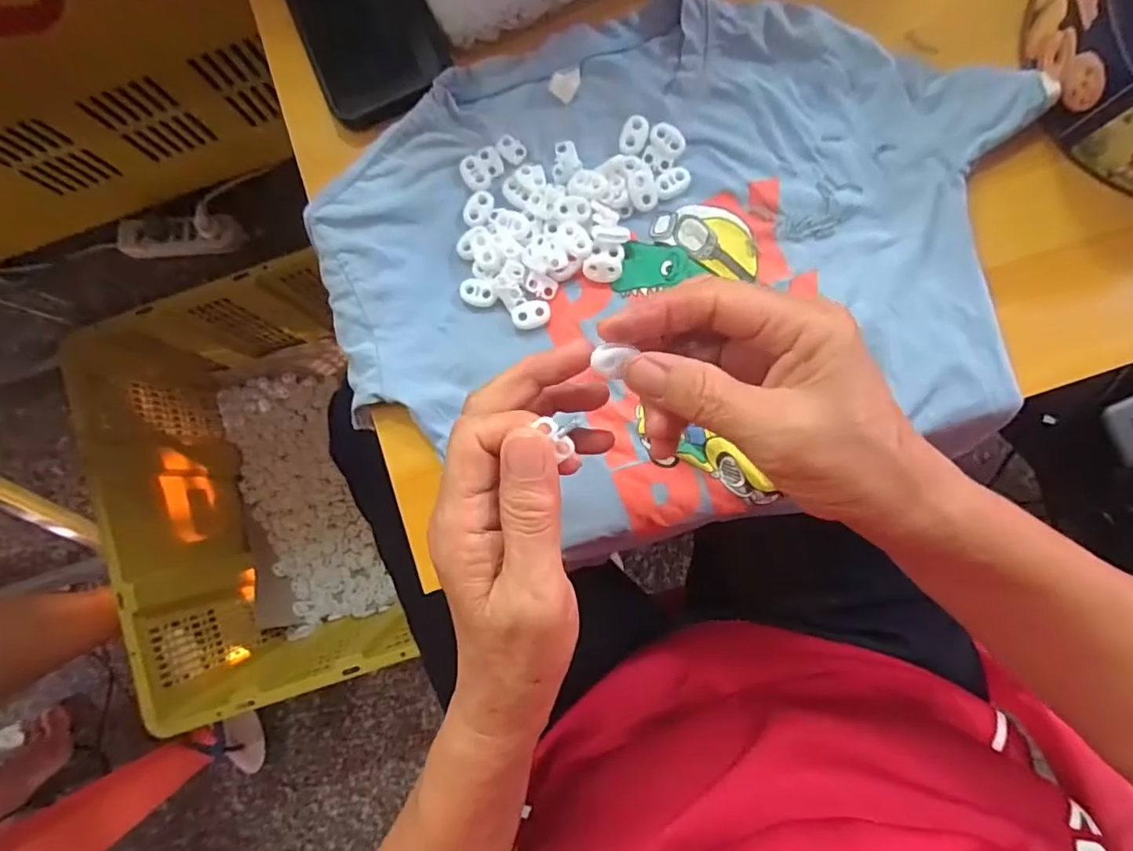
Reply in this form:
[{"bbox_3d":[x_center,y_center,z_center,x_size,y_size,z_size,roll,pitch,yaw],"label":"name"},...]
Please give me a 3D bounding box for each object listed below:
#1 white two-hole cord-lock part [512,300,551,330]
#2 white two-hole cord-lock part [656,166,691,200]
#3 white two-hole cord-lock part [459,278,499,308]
[{"bbox_3d":[-0.021,-0.065,0.334,0.022,0.005,0.015,-16,85,2],"label":"white two-hole cord-lock part"},{"bbox_3d":[0.063,-0.143,0.335,0.022,0.005,0.014,-28,84,1],"label":"white two-hole cord-lock part"},{"bbox_3d":[-0.051,-0.078,0.337,0.022,0.005,0.015,11,86,4],"label":"white two-hole cord-lock part"}]

